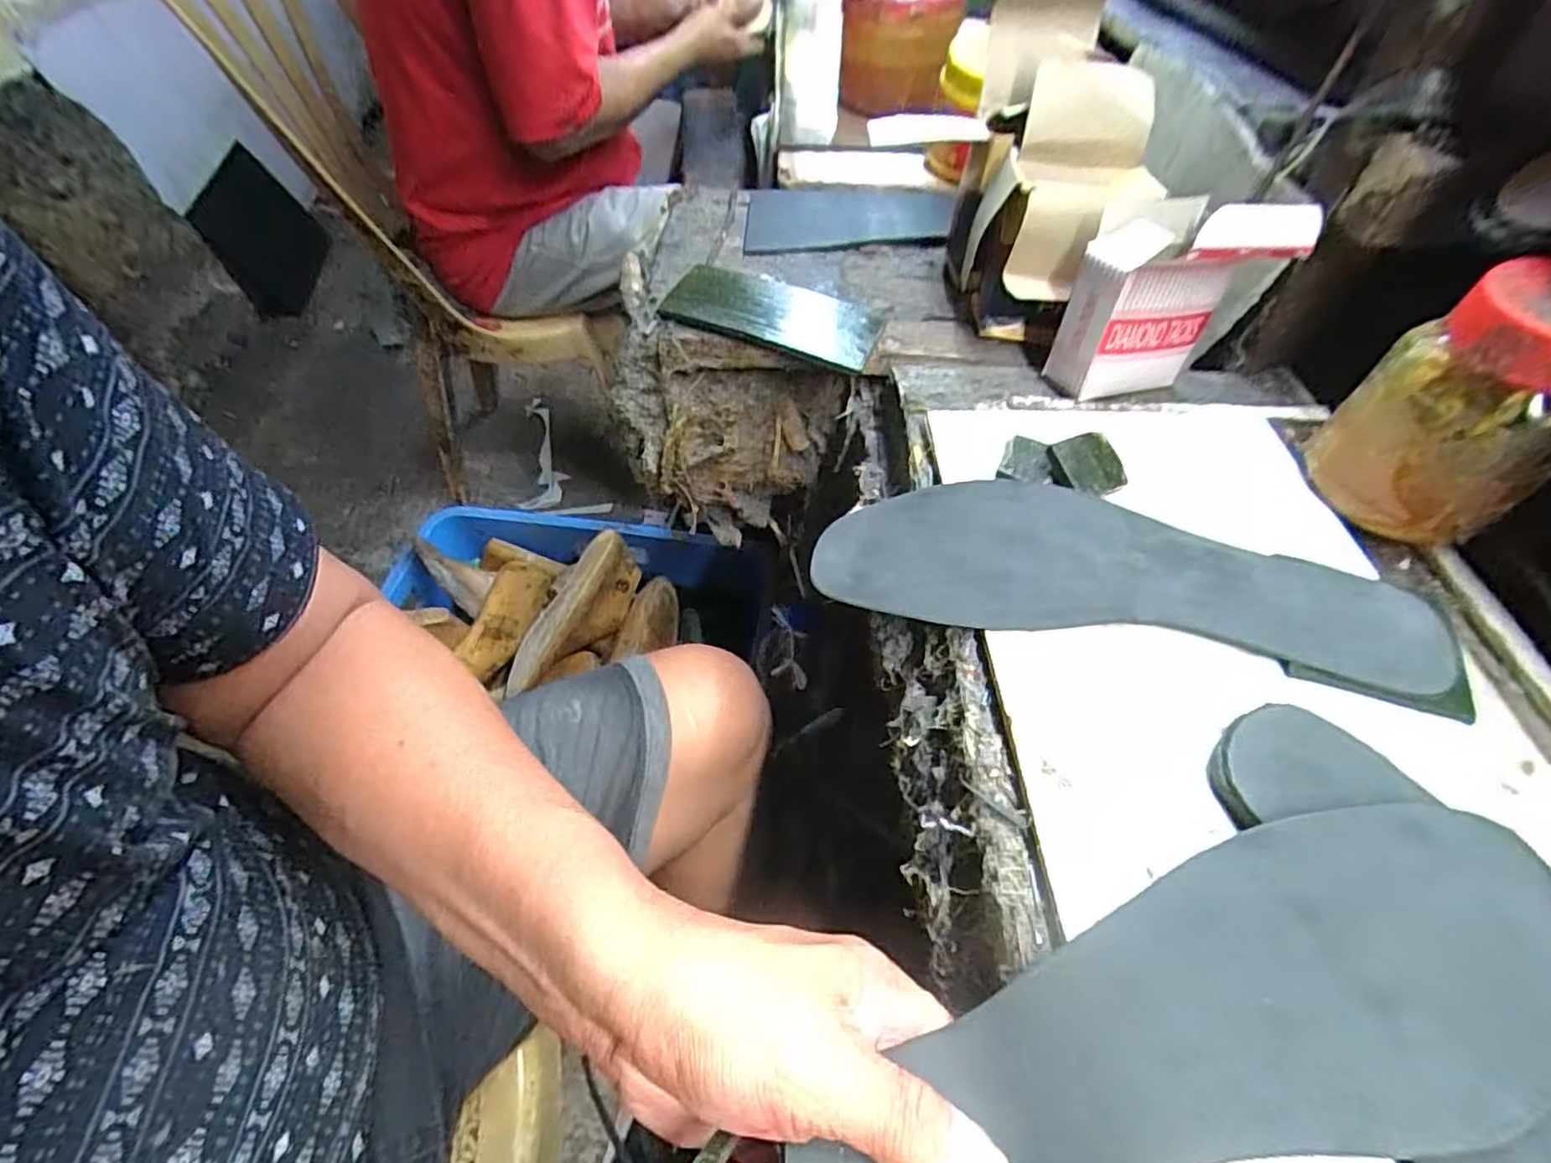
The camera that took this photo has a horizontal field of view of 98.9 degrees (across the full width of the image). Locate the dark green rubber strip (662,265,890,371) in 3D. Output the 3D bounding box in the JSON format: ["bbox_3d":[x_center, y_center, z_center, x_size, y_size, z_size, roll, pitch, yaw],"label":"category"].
[{"bbox_3d":[-0.001,-0.187,0.456,0.145,0.010,0.080,20,53,9],"label":"dark green rubber strip"}]

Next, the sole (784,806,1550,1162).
[{"bbox_3d":[0.133,0.140,0.210,0.260,0.029,0.080,-18,54,-2],"label":"sole"}]

